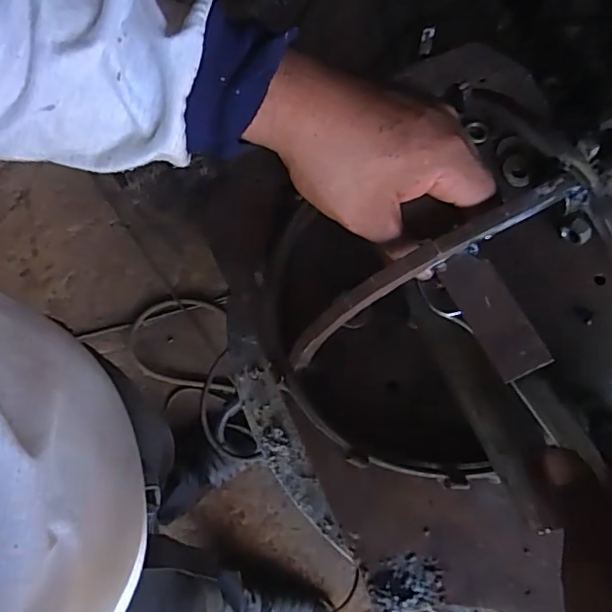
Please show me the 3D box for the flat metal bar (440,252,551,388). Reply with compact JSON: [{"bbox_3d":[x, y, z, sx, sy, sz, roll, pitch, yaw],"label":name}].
[{"bbox_3d":[0.094,0.004,0.288,0.026,0.006,0.067,-35,71,17],"label":"flat metal bar"}]

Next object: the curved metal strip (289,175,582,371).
[{"bbox_3d":[0.058,-0.016,0.309,0.180,0.048,0.010,-33,72,16],"label":"curved metal strip"}]

